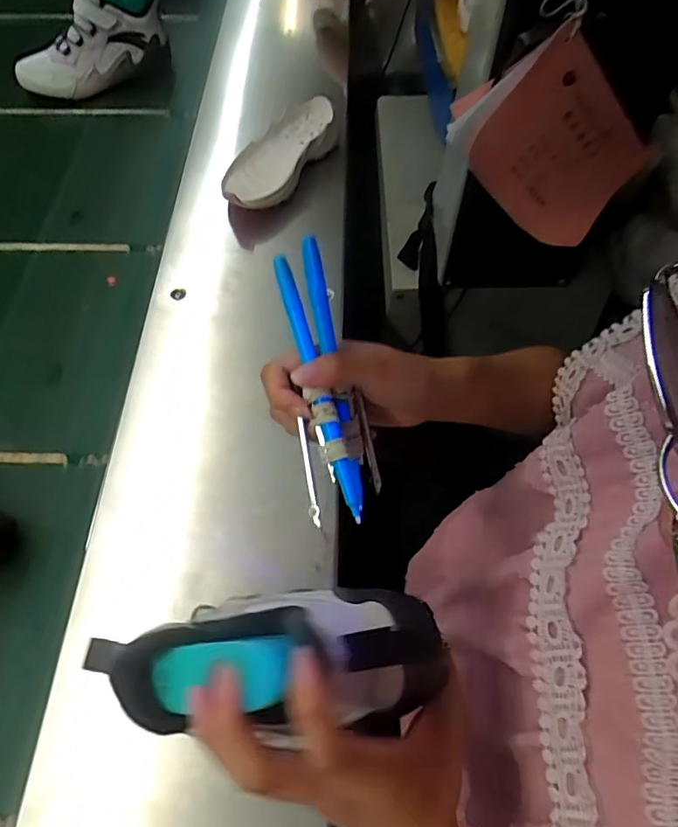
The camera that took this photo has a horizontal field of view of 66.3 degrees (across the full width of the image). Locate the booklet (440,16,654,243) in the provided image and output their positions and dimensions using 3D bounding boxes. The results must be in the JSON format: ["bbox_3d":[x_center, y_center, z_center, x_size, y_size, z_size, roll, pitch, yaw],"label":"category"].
[{"bbox_3d":[0.206,-0.257,0.503,0.129,0.183,0.039,-48,39,21],"label":"booklet"}]

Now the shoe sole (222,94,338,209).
[{"bbox_3d":[-0.087,-0.349,0.716,0.083,0.071,0.209,39,69,20],"label":"shoe sole"}]

